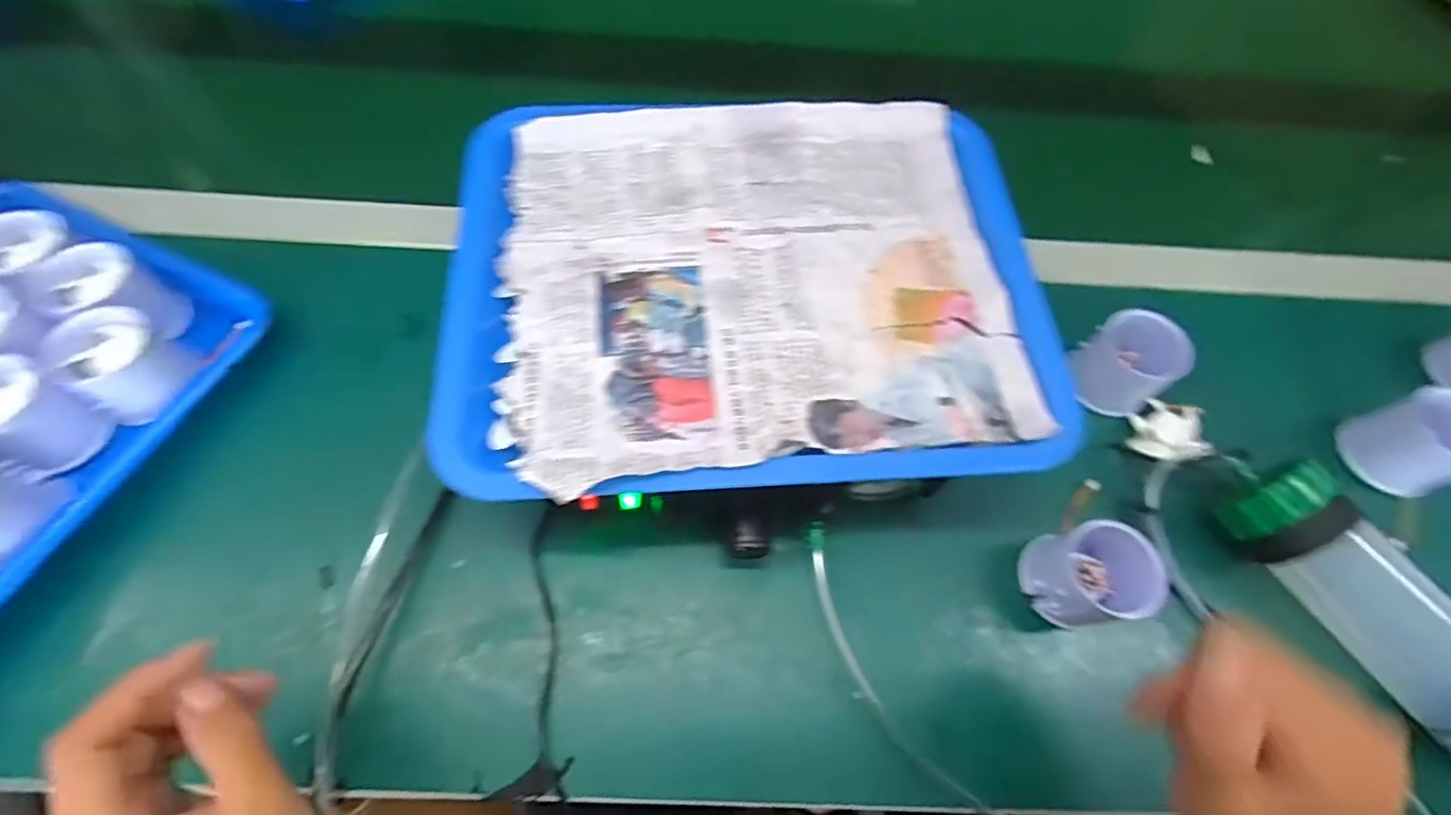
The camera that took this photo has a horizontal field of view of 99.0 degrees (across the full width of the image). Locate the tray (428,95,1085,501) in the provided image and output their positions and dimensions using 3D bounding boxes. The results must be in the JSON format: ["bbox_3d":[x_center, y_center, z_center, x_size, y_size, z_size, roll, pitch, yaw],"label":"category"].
[{"bbox_3d":[0.014,-0.079,0.358,0.327,0.021,0.257,-3,64,-4],"label":"tray"}]

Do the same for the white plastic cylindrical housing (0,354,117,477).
[{"bbox_3d":[-0.410,0.006,0.363,0.053,0.048,0.051,24,65,8],"label":"white plastic cylindrical housing"}]

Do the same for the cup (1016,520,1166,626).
[{"bbox_3d":[0.208,0.096,0.357,0.050,0.053,0.054,1,64,-3],"label":"cup"}]

